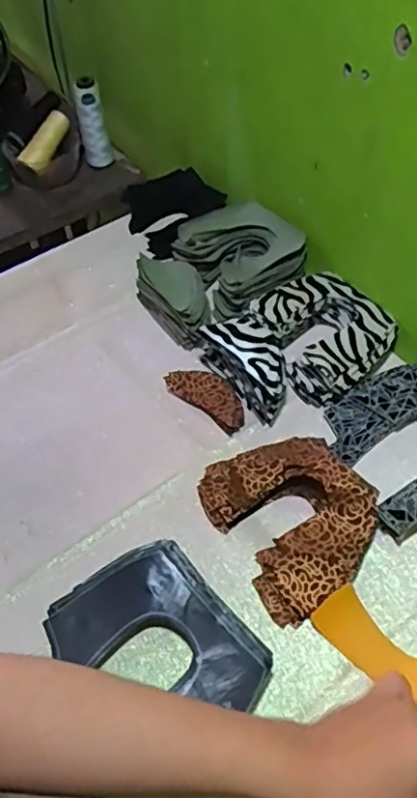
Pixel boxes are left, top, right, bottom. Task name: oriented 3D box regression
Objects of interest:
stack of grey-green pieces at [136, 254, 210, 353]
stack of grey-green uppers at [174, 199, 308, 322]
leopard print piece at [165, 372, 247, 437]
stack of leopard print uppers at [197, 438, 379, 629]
[{"bbox_3d":[-0.038,-0.130,0.774,0.064,0.071,0.131,-28,57,-17],"label":"stack of grey-green pieces"},{"bbox_3d":[0.043,-0.185,0.827,0.142,0.080,0.161,-33,59,-20],"label":"stack of grey-green uppers"},{"bbox_3d":[0.000,-0.005,0.717,0.110,0.017,0.047,33,62,24],"label":"leopard print piece"},{"bbox_3d":[0.084,0.110,0.606,0.141,0.042,0.177,-26,57,-16],"label":"stack of leopard print uppers"}]

